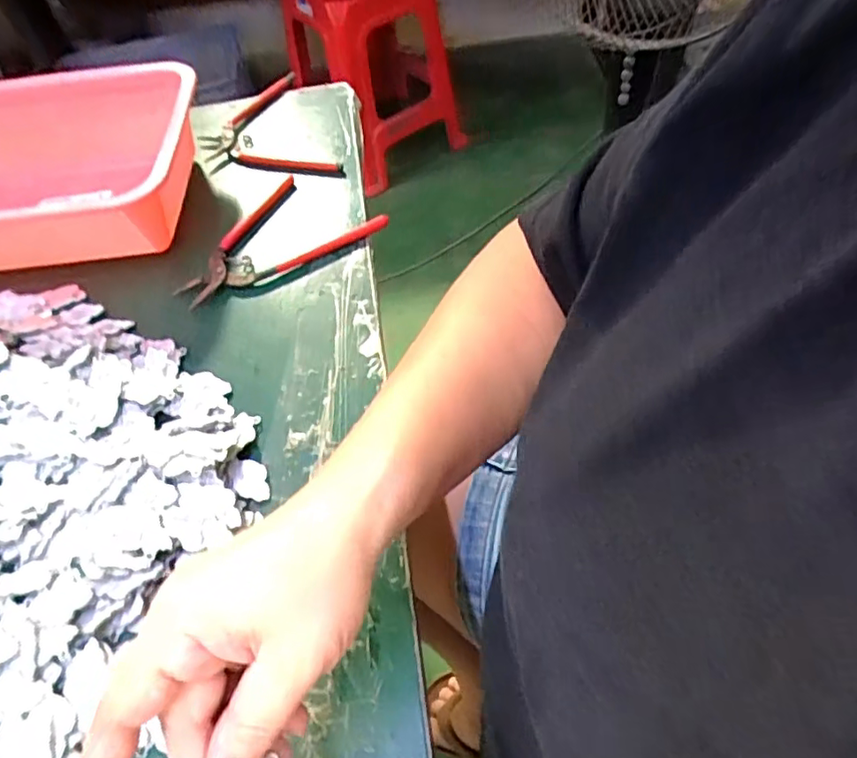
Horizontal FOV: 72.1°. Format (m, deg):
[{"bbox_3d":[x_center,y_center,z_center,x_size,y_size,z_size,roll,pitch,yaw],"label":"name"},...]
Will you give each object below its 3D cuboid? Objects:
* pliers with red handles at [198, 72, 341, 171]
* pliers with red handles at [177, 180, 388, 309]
[{"bbox_3d":[-0.156,-0.227,0.549,0.106,0.020,0.148,-22,57,-11],"label":"pliers with red handles"},{"bbox_3d":[-0.122,-0.118,0.470,0.162,0.022,0.078,-22,57,-11],"label":"pliers with red handles"}]

